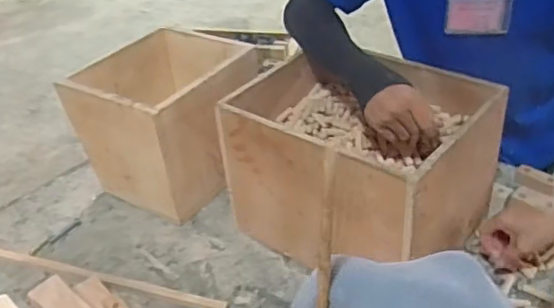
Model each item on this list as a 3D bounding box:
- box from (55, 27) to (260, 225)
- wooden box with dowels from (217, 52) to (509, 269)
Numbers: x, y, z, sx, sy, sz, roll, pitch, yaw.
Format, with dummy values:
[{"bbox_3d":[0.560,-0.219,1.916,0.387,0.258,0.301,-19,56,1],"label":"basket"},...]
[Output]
[{"bbox_3d":[-0.173,-0.053,1.011,0.249,0.229,0.259,21,44,33],"label":"box"},{"bbox_3d":[0.124,0.007,0.873,0.329,0.213,0.277,20,43,32],"label":"wooden box with dowels"}]

